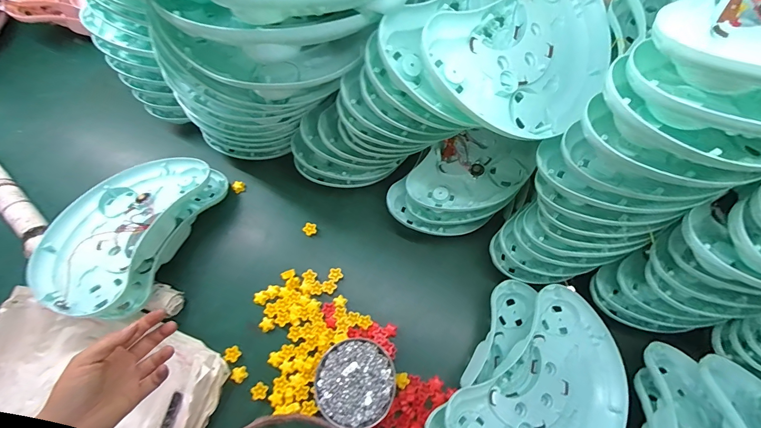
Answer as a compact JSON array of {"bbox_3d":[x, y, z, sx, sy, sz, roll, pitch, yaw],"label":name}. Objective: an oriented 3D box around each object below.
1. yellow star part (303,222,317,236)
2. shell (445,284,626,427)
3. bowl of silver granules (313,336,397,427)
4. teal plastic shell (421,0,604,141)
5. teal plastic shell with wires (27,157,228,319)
[{"bbox_3d":[-0.148,0.032,0.738,0.027,0.021,0.024,-18,68,-10],"label":"yellow star part"},{"bbox_3d":[0.273,0.291,0.565,0.328,0.054,0.221,-39,73,-18],"label":"shell"},{"bbox_3d":[-0.042,0.286,0.600,0.129,0.042,0.131,1,66,-2],"label":"bowl of silver granules"},{"bbox_3d":[0.230,-0.221,0.491,0.344,0.076,0.258,-45,102,-20],"label":"teal plastic shell"},{"bbox_3d":[-0.480,0.021,0.674,0.228,0.117,0.329,19,66,6],"label":"teal plastic shell with wires"}]

